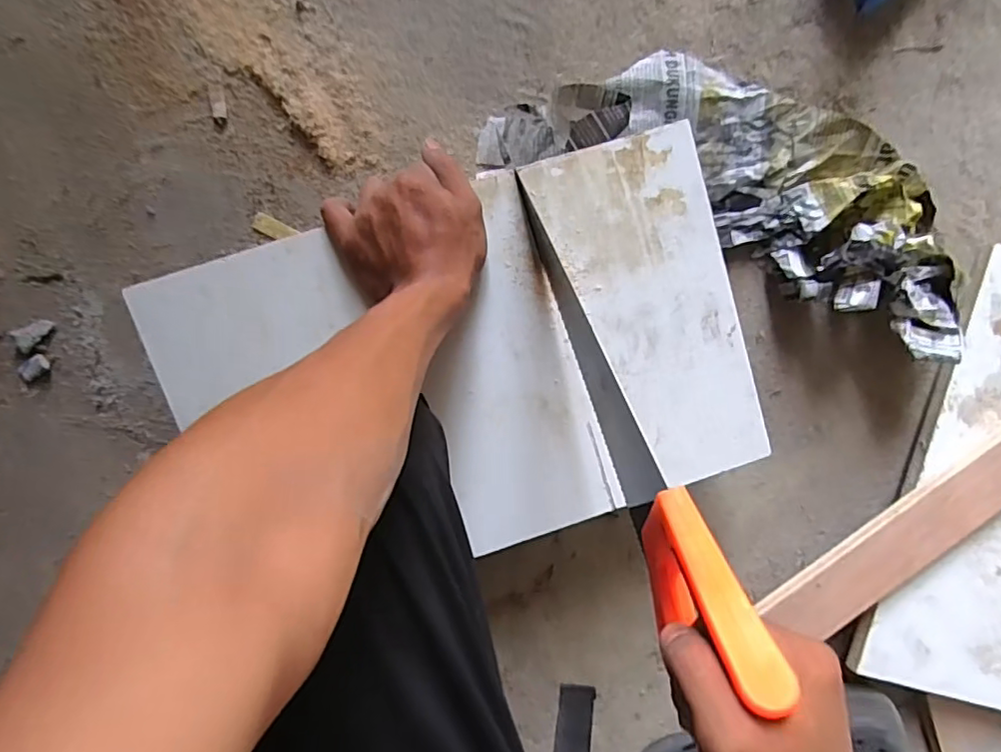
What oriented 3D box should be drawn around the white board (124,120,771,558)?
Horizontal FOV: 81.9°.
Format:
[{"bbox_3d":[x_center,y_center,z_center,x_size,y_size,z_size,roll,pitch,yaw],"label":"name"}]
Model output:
[{"bbox_3d":[-0.020,0.001,0.436,0.419,0.012,0.266,-18,98,-2],"label":"white board"}]

